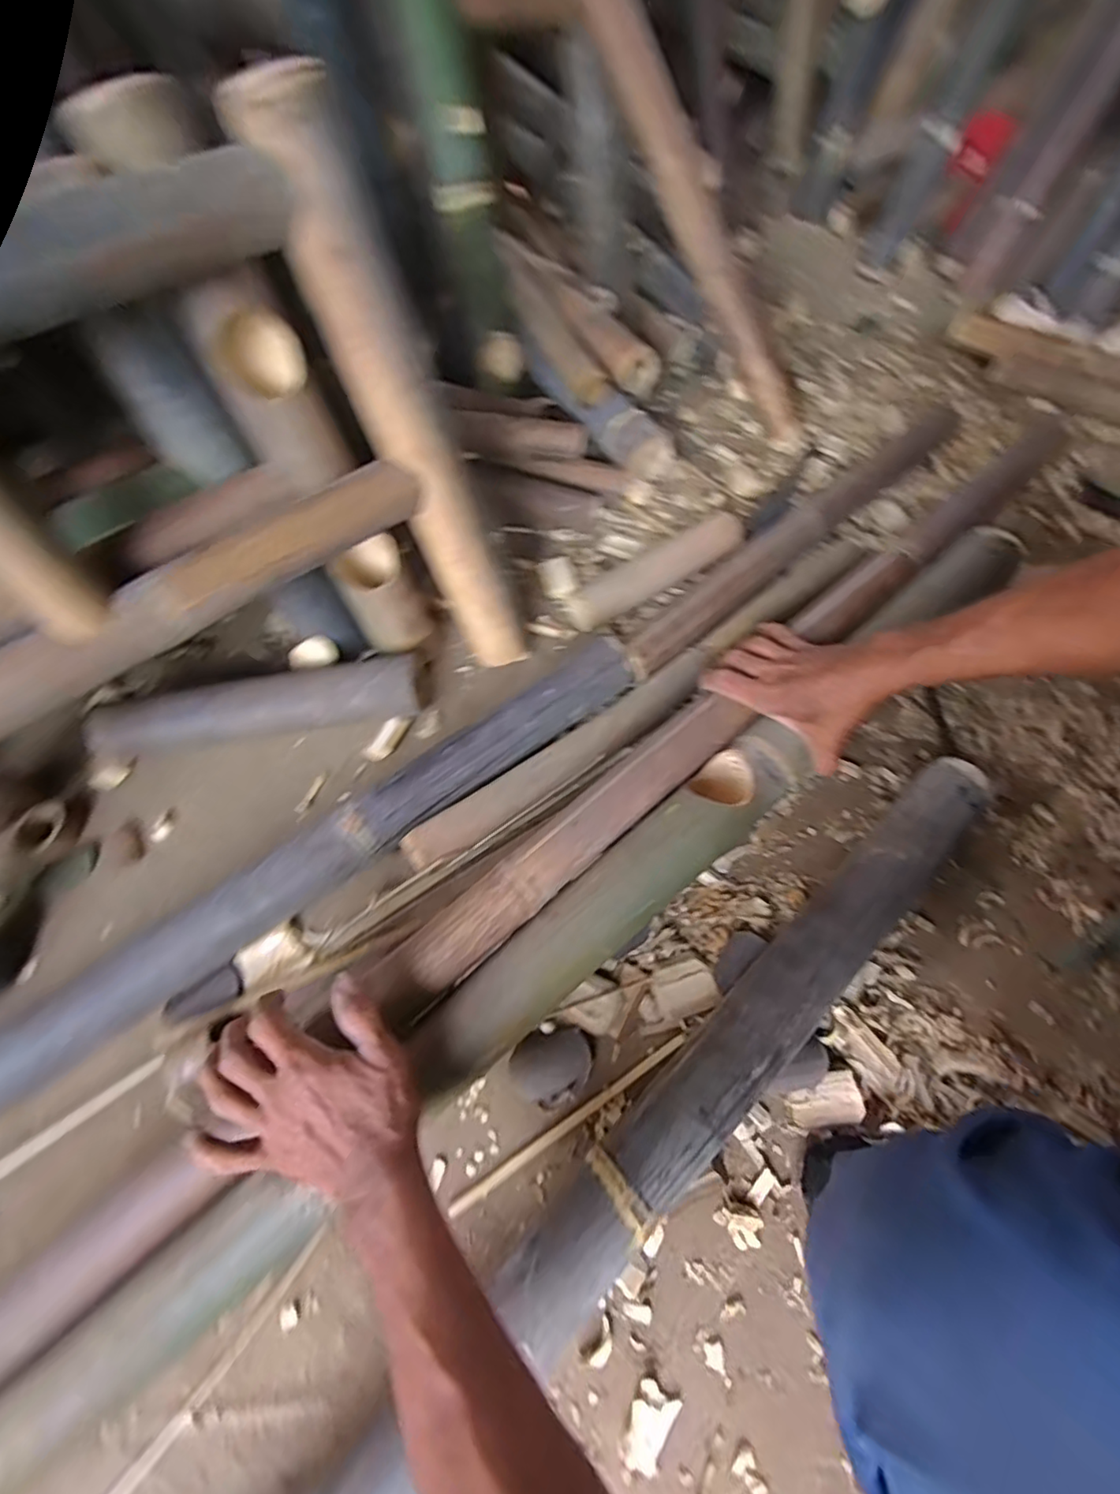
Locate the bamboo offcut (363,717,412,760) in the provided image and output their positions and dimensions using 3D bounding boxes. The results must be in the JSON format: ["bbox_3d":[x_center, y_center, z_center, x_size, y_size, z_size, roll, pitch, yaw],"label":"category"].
[{"bbox_3d":[-0.204,-0.010,0.695,0.026,0.012,0.061,29,65,18],"label":"bamboo offcut"}]

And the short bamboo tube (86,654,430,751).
[{"bbox_3d":[-0.347,-0.048,0.682,0.370,0.063,0.077,-11,60,-3],"label":"short bamboo tube"}]

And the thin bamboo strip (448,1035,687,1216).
[{"bbox_3d":[0.012,0.318,0.502,0.233,0.009,0.008,-30,65,-12],"label":"thin bamboo strip"}]

